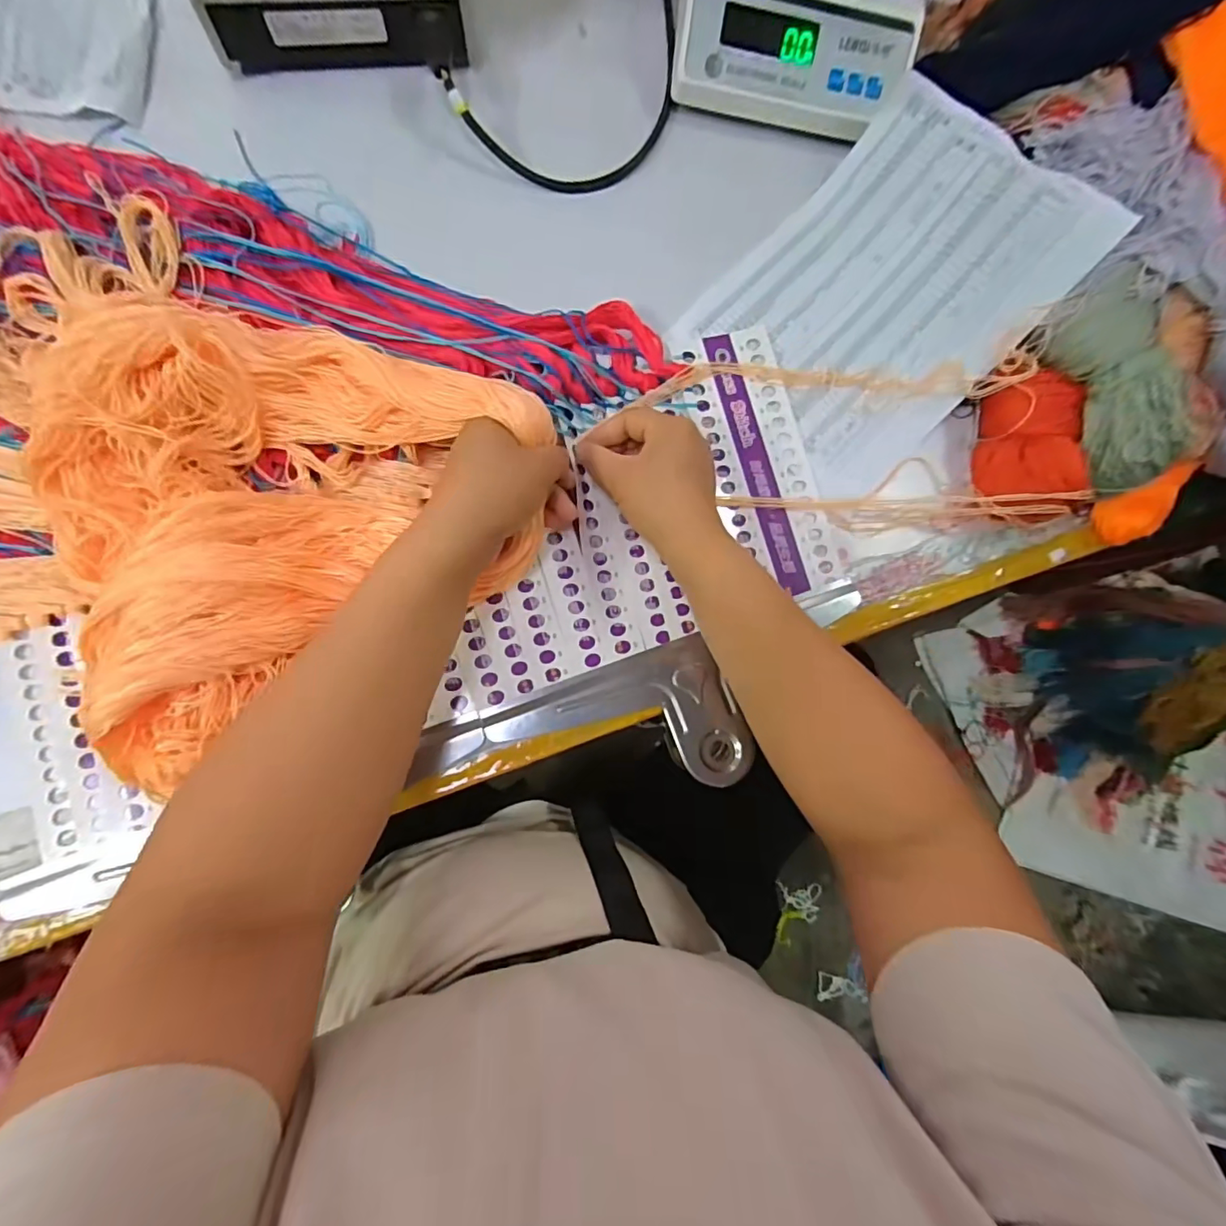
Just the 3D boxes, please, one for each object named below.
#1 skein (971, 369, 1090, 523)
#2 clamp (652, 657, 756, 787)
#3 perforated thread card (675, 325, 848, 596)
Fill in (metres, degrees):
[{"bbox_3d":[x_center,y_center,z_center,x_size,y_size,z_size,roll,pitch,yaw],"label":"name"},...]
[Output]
[{"bbox_3d":[0.326,-0.127,0.423,0.049,0.059,0.108,4,84,-6],"label":"skein"},{"bbox_3d":[0.065,0.079,0.392,0.055,0.018,0.092,-23,87,-8],"label":"clamp"},{"bbox_3d":[0.116,-0.120,0.430,0.081,0.006,0.214,-16,86,-8],"label":"perforated thread card"}]

